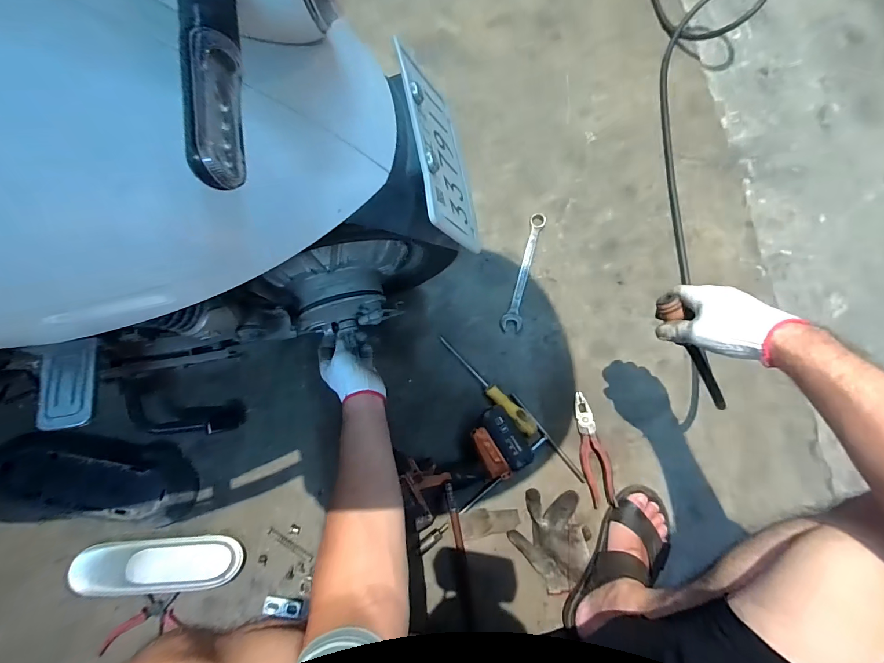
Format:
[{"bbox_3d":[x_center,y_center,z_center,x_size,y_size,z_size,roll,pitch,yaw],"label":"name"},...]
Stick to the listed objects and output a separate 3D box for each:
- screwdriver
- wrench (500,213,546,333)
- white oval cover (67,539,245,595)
[{"bbox_3d":[0.079,0.097,0.696,0.235,0.035,0.032,44,79,9],"label":"screwdriver"},{"bbox_3d":[0.165,-0.122,0.768,0.040,0.007,0.257,15,76,3],"label":"wrench"},{"bbox_3d":[-0.452,0.374,0.601,0.244,0.035,0.080,1,76,-1],"label":"white oval cover"}]

